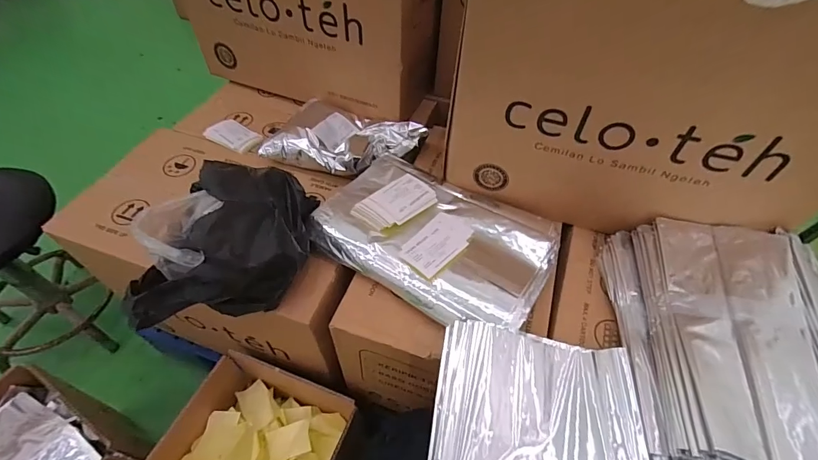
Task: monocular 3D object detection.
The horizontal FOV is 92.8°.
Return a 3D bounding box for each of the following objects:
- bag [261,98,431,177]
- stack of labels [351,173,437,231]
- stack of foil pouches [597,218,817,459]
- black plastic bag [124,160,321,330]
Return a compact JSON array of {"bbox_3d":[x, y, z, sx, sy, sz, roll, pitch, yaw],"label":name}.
[{"bbox_3d":[-0.109,-0.159,0.680,0.252,0.054,0.168,17,53,13],"label":"bag"},{"bbox_3d":[-0.016,-0.039,0.554,0.113,0.020,0.065,-32,58,-23],"label":"stack of labels"},{"bbox_3d":[0.366,0.125,0.435,0.224,0.081,0.323,8,52,6],"label":"stack of foil pouches"},{"bbox_3d":[-0.218,0.013,0.477,0.211,0.138,0.152,-19,54,-15],"label":"black plastic bag"}]

